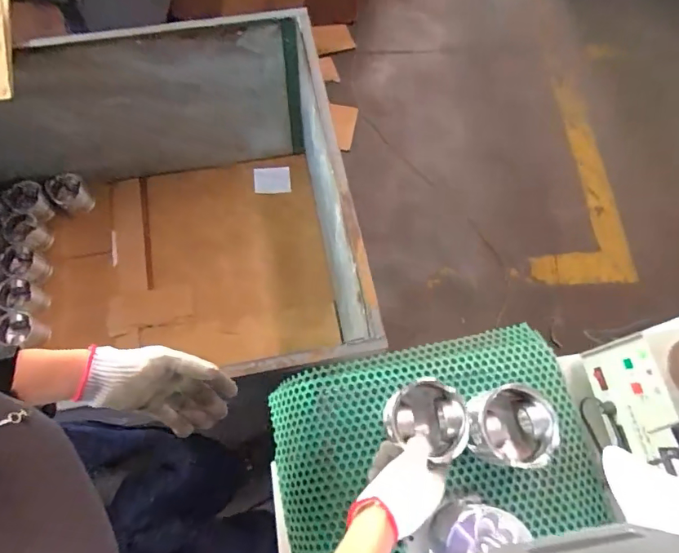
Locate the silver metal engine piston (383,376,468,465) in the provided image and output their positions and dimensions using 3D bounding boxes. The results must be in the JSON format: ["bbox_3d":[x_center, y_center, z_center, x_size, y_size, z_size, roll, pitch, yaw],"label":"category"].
[{"bbox_3d":[0.106,0.175,0.564,0.089,0.086,0.092,1,69,-2],"label":"silver metal engine piston"}]

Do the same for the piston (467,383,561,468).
[{"bbox_3d":[0.207,0.184,0.564,0.090,0.080,0.092,1,69,-2],"label":"piston"}]

